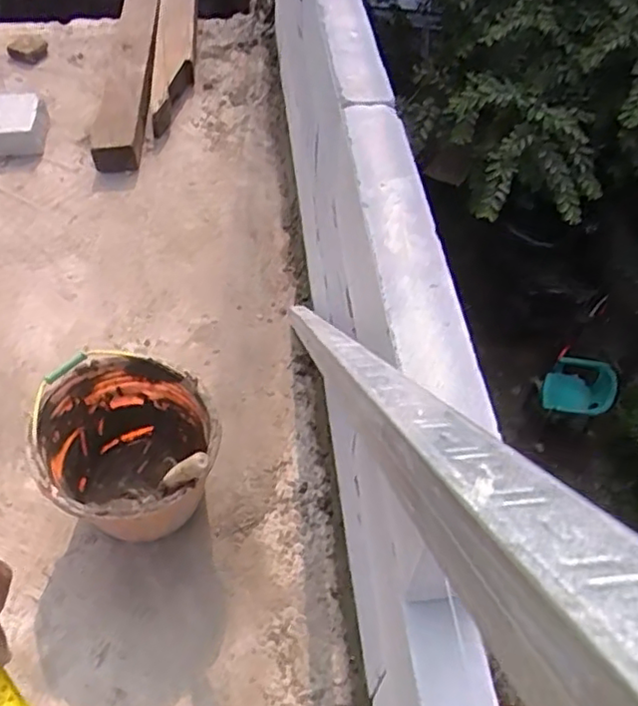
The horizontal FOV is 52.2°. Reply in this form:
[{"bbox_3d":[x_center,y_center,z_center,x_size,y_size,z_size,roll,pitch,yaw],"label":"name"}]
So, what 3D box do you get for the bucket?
[{"bbox_3d":[-0.313,0.170,1.111,0.277,0.251,0.280,1,52,-2],"label":"bucket"}]

